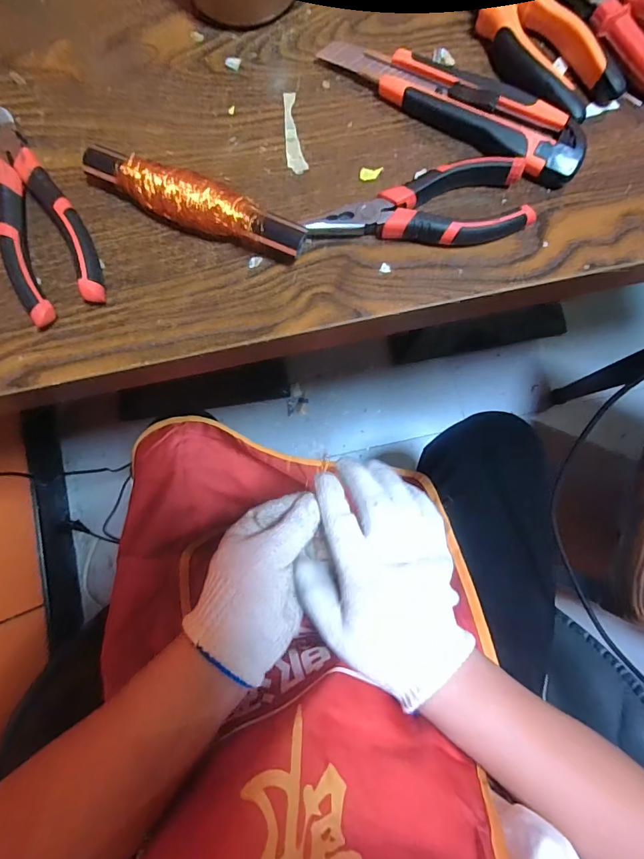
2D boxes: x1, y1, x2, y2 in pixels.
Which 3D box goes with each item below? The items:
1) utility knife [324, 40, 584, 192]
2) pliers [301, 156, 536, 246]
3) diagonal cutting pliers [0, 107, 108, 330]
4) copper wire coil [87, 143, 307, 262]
[{"bbox_3d":[0.086,-0.217,0.281,0.181,0.019,0.036,29,85,5],"label":"utility knife"},{"bbox_3d":[0.062,-0.139,0.277,0.140,0.018,0.049,-12,83,0],"label":"pliers"},{"bbox_3d":[-0.192,-0.143,0.279,0.054,0.018,0.148,-25,83,-2],"label":"diagonal cutting pliers"},{"bbox_3d":[-0.083,-0.145,0.277,0.149,0.024,0.033,26,84,5],"label":"copper wire coil"}]

